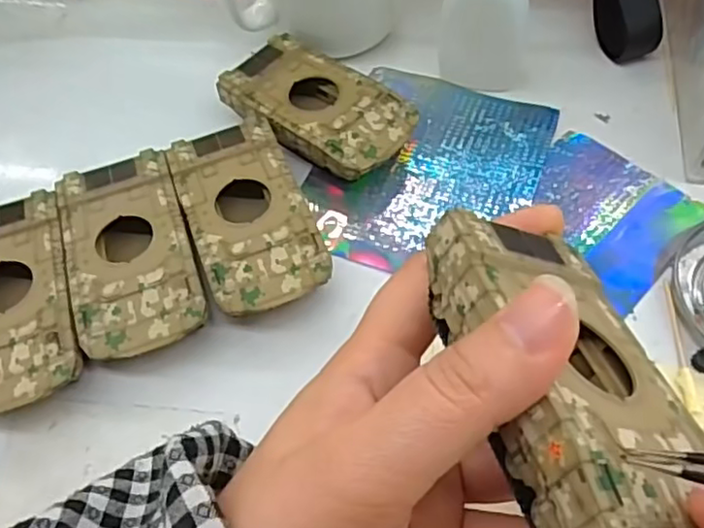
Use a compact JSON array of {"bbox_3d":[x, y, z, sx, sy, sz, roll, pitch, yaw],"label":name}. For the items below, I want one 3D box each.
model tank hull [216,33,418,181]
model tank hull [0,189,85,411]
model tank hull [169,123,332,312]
[{"bbox_3d":[-0.017,-0.072,0.326,0.094,0.027,0.054,32,65,23],"label":"model tank hull"},{"bbox_3d":[-0.140,0.018,0.274,0.049,0.026,0.093,-19,58,-7],"label":"model tank hull"},{"bbox_3d":[-0.045,-0.018,0.292,0.049,0.026,0.094,-20,58,-8],"label":"model tank hull"}]

